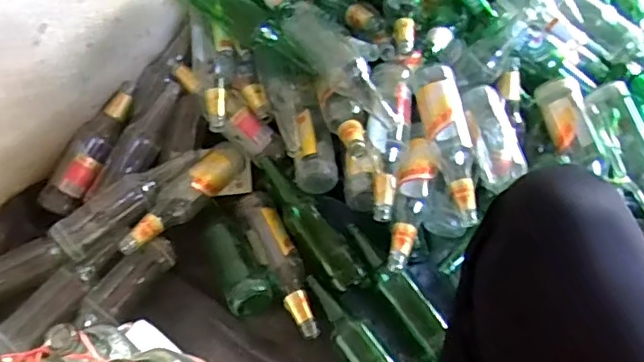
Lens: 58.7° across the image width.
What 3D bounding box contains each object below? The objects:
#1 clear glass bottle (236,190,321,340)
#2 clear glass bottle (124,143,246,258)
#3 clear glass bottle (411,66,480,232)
[{"bbox_3d":[-0.069,0.133,0.949,0.062,0.059,0.270,-22,59,-14],"label":"clear glass bottle"},{"bbox_3d":[-0.236,0.022,0.974,0.076,0.060,0.273,31,61,19],"label":"clear glass bottle"},{"bbox_3d":[0.203,-0.066,0.917,0.063,0.055,0.278,-9,72,-6],"label":"clear glass bottle"}]

